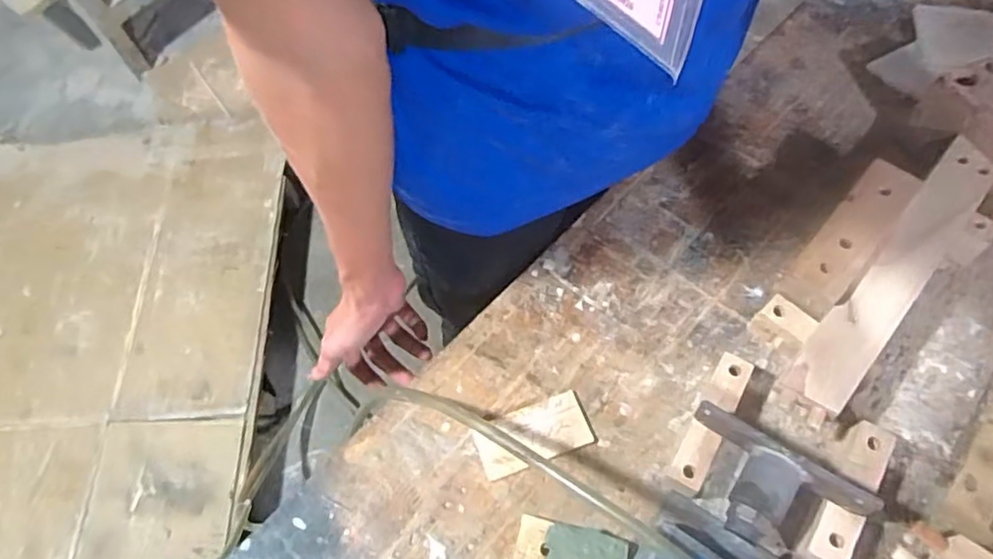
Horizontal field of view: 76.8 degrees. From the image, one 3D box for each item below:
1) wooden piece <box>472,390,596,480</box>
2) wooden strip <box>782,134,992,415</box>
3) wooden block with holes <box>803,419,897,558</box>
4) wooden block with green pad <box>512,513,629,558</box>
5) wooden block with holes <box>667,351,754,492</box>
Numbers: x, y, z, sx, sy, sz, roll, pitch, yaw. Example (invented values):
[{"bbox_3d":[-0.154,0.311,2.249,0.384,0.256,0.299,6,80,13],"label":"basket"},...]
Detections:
[{"bbox_3d":[0.028,0.122,0.497,0.088,0.007,0.046,-19,63,-6],"label":"wooden piece"},{"bbox_3d":[0.314,-0.011,0.487,0.043,0.010,0.275,37,71,20],"label":"wooden strip"},{"bbox_3d":[0.246,0.153,0.449,0.032,0.038,0.107,29,69,17],"label":"wooden block with holes"},{"bbox_3d":[0.052,0.199,0.451,0.078,0.019,0.040,11,64,9],"label":"wooden block with green pad"},{"bbox_3d":[0.162,0.110,0.479,0.024,0.036,0.107,27,68,16],"label":"wooden block with holes"}]

